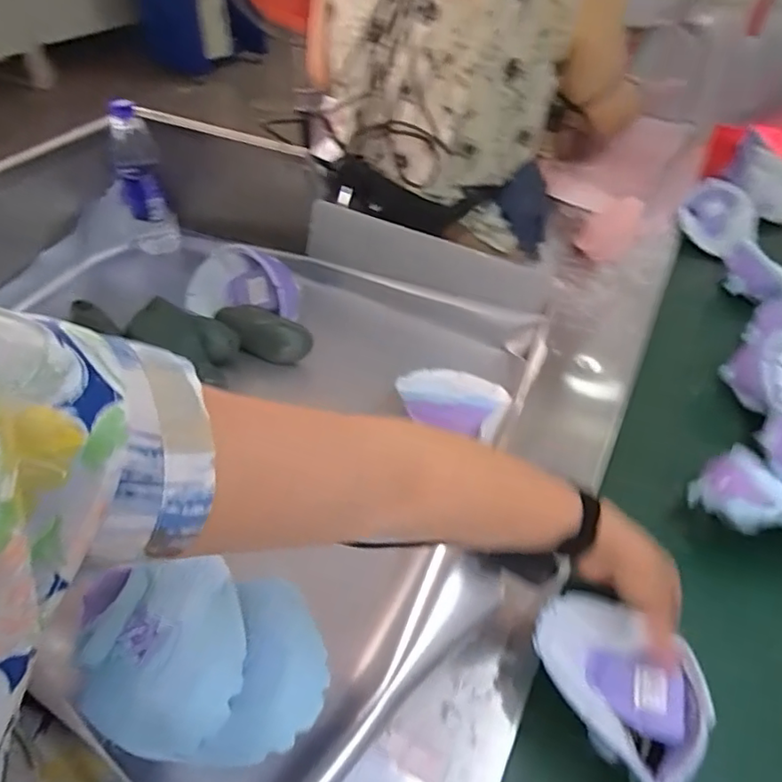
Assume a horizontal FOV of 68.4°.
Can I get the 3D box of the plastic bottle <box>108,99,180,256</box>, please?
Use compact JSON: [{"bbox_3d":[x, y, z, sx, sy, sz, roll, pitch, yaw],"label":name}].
[{"bbox_3d":[-0.385,-0.318,0.895,0.070,0.232,0.063,-18,50,-18],"label":"plastic bottle"}]

